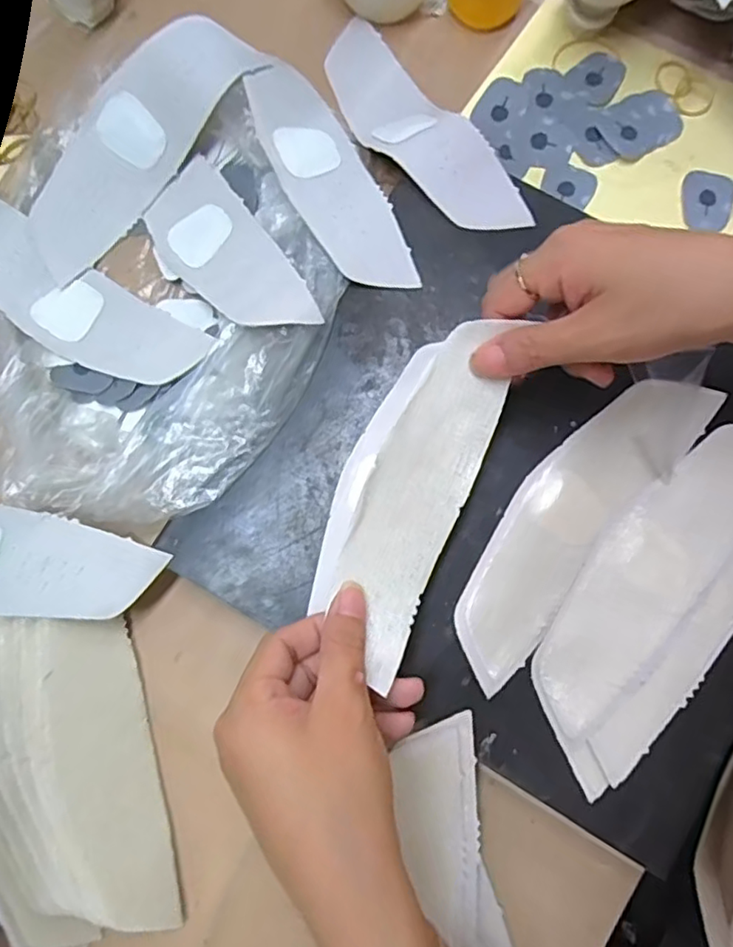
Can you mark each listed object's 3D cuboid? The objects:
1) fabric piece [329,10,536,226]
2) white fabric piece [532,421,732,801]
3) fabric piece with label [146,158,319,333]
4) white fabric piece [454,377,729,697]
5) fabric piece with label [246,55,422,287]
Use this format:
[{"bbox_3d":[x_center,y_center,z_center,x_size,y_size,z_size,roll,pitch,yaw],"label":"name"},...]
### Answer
[{"bbox_3d":[0.030,-0.217,0.374,0.055,0.025,0.186,-33,80,-6],"label":"fabric piece"},{"bbox_3d":[0.157,0.055,0.305,0.078,0.011,0.203,39,83,5],"label":"white fabric piece"},{"bbox_3d":[-0.080,-0.128,0.349,0.056,0.019,0.139,-39,67,-7],"label":"fabric piece with label"},{"bbox_3d":[0.111,0.020,0.317,0.053,0.006,0.193,40,82,8],"label":"white fabric piece"},{"bbox_3d":[-0.023,-0.178,0.347,0.059,0.019,0.157,-19,79,-3],"label":"fabric piece with label"}]

